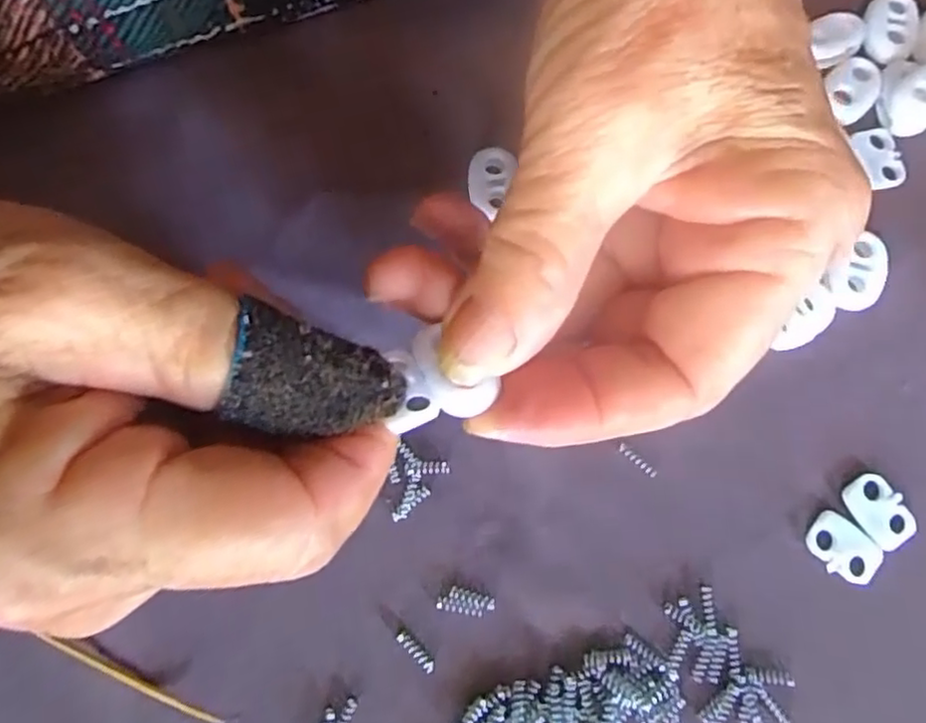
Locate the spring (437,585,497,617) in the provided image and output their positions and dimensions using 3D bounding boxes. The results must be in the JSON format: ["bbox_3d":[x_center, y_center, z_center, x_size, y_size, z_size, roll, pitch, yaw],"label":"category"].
[{"bbox_3d":[0.001,0.060,0.165,0.014,0.004,0.006,11,78,2],"label":"spring"}]

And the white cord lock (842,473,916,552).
[{"bbox_3d":[0.107,0.039,0.172,0.013,0.004,0.019,-33,80,-7],"label":"white cord lock"}]

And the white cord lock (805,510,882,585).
[{"bbox_3d":[0.097,0.048,0.169,0.018,0.004,0.012,42,81,8],"label":"white cord lock"}]

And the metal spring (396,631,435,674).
[{"bbox_3d":[-0.012,0.071,0.163,0.012,0.004,0.004,44,81,9],"label":"metal spring"}]

